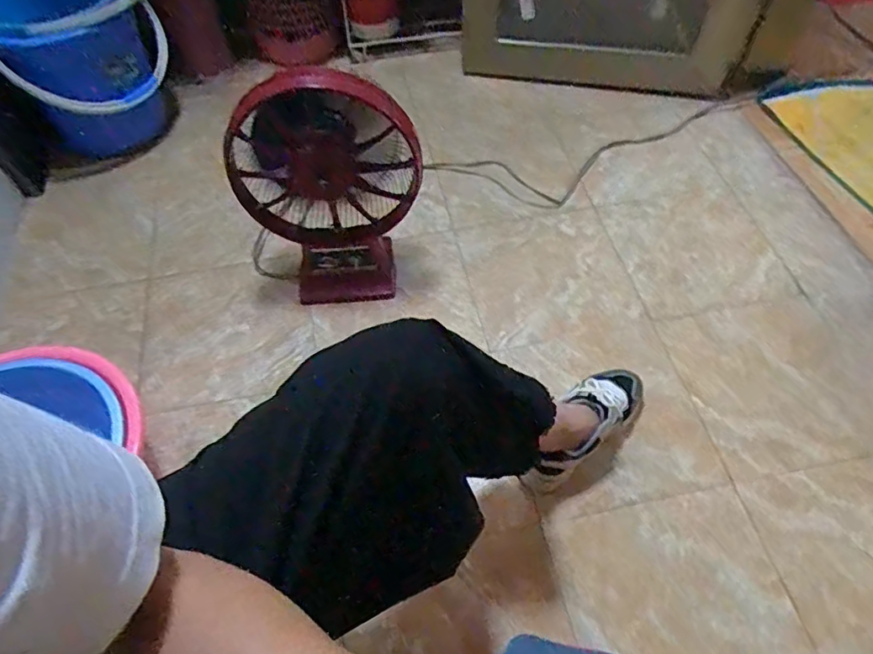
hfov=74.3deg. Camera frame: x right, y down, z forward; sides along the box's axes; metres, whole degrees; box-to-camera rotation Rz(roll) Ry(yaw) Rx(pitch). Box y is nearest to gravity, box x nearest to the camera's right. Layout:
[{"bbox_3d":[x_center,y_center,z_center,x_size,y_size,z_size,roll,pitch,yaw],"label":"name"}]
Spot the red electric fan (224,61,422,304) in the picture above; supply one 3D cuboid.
[{"bbox_3d":[-0.174,-0.214,0.956,0.299,0.404,0.163,-15,55,-8],"label":"red electric fan"}]

